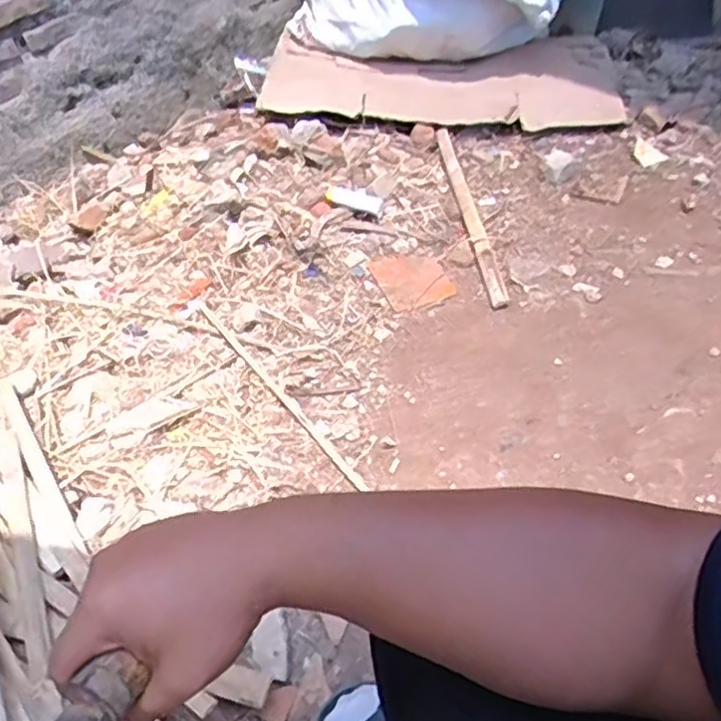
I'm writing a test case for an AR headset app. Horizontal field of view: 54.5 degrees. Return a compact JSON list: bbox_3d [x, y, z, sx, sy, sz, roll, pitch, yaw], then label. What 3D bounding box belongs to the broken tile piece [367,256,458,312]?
[{"bbox_3d":[0.098,-0.156,1.326,0.127,0.015,0.151,-14,48,-11],"label":"broken tile piece"}]

